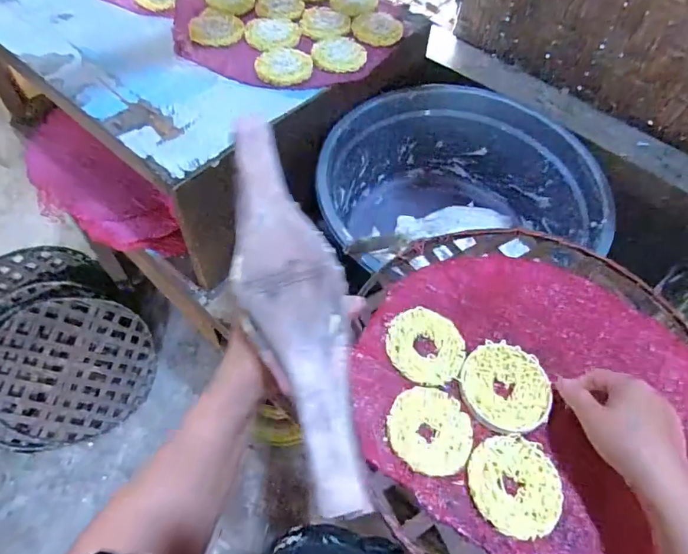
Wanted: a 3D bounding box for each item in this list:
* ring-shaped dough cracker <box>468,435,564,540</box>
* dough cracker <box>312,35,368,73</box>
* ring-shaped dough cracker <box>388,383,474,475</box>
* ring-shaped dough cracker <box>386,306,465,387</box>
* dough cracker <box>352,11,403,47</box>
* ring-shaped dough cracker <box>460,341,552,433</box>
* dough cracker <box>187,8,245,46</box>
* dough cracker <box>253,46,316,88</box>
[{"bbox_3d":[0.150,0.179,0.404,0.079,0.010,0.079,2,58,-3],"label":"ring-shaped dough cracker"},{"bbox_3d":[-0.011,-0.334,0.695,0.077,0.013,0.087,-22,68,-12],"label":"dough cracker"},{"bbox_3d":[0.079,0.139,0.428,0.076,0.004,0.076,2,58,-3],"label":"ring-shaped dough cracker"},{"bbox_3d":[0.083,0.070,0.476,0.076,0.004,0.082,2,58,-3],"label":"ring-shaped dough cracker"},{"bbox_3d":[0.052,-0.389,0.735,0.077,0.015,0.073,2,58,-3],"label":"dough cracker"},{"bbox_3d":[0.158,0.108,0.459,0.084,0.012,0.084,2,58,-3],"label":"ring-shaped dough cracker"},{"bbox_3d":[-0.196,-0.385,0.715,0.079,0.008,0.088,-8,59,-9],"label":"dough cracker"},{"bbox_3d":[-0.087,-0.302,0.668,0.079,0.010,0.072,20,59,9],"label":"dough cracker"}]

